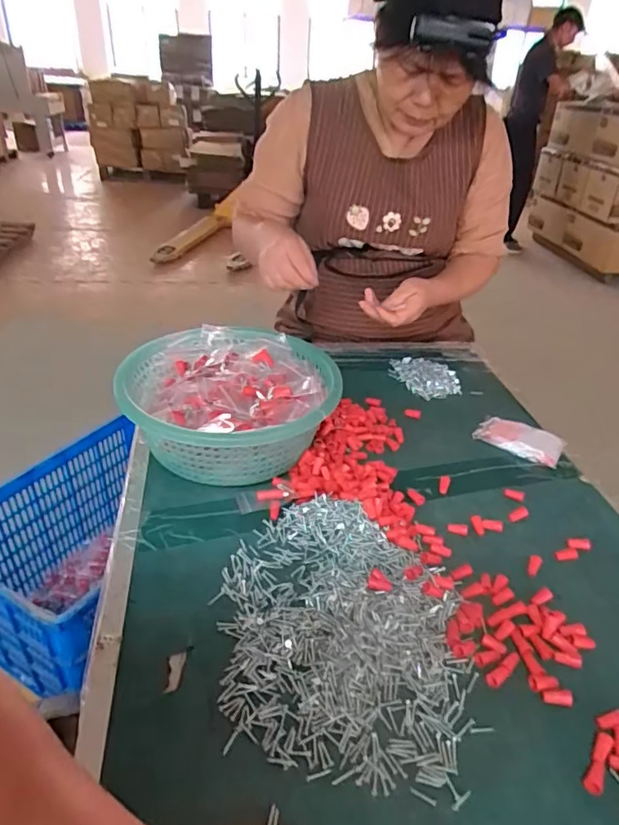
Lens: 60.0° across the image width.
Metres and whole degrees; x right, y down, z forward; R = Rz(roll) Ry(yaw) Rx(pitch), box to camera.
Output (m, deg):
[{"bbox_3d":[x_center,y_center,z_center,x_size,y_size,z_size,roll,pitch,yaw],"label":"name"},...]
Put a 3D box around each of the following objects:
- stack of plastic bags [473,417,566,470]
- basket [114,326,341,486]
[{"bbox_3d":[0.292,0.036,0.745,0.110,0.023,0.059,22,36,27],"label":"stack of plastic bags"},{"bbox_3d":[-0.100,-0.006,0.695,0.259,0.104,0.267,3,32,-2],"label":"basket"}]

